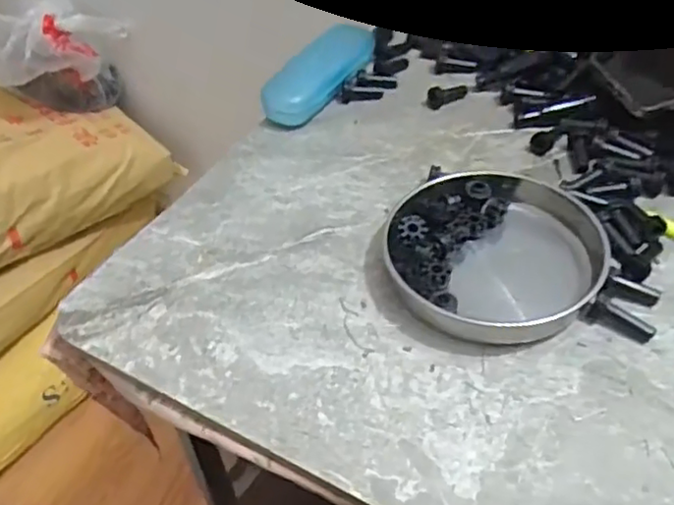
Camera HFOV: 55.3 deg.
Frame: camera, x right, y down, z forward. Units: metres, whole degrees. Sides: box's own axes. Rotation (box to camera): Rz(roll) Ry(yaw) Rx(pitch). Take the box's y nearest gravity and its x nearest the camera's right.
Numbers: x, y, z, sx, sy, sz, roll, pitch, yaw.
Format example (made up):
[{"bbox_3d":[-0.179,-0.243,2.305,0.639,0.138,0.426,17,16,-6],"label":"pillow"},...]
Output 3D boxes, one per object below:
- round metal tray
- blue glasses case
[{"bbox_3d":[0.102,-0.006,0.427,0.133,0.027,0.136,-2,45,2],"label":"round metal tray"},{"bbox_3d":[-0.011,-0.166,0.591,0.050,0.038,0.148,24,52,25],"label":"blue glasses case"}]

